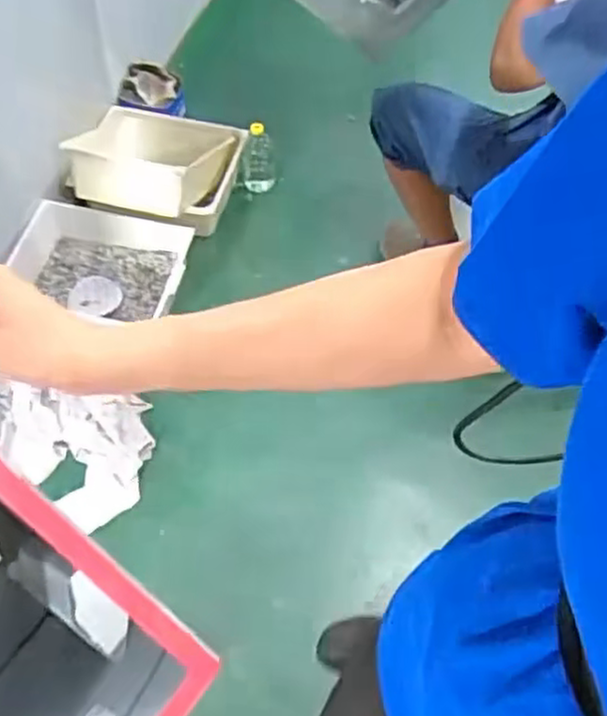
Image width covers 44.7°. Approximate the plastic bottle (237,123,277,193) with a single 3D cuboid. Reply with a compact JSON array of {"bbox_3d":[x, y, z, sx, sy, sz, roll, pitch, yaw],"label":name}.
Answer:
[{"bbox_3d":[-0.109,-0.474,1.707,0.086,0.166,0.068,1,61,2],"label":"plastic bottle"}]

